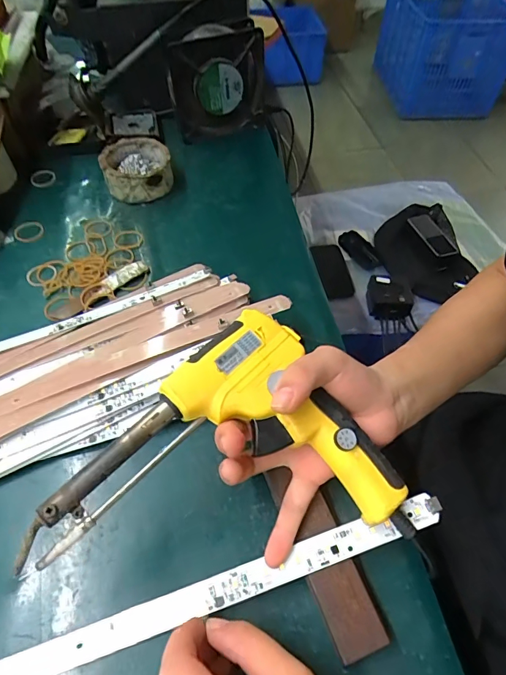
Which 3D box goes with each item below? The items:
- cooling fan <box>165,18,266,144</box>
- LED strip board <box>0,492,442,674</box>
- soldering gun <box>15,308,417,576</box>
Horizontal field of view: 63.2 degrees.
[{"bbox_3d":[-0.045,-0.318,0.531,0.120,0.129,0.040,-19,57,-15],"label":"cooling fan"},{"bbox_3d":[-0.021,0.151,0.245,0.280,0.007,0.018,-19,56,-5],"label":"LED strip board"},{"bbox_3d":[-0.016,0.048,0.247,0.203,0.044,0.134,-3,54,-4],"label":"soldering gun"}]

